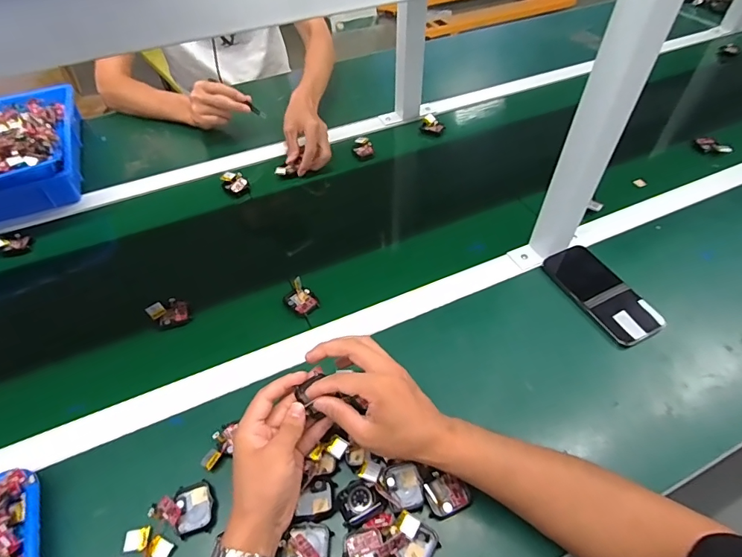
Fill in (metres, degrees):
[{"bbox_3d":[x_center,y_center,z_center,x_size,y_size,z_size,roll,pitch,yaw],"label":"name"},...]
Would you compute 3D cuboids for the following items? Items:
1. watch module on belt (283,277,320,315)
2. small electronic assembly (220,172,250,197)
[{"bbox_3d":[-0.097,0.027,0.593,0.037,0.020,0.047,-33,57,-23],"label":"watch module on belt"},{"bbox_3d":[-0.241,-0.169,0.769,0.041,0.018,0.050,-22,53,-16],"label":"small electronic assembly"}]

